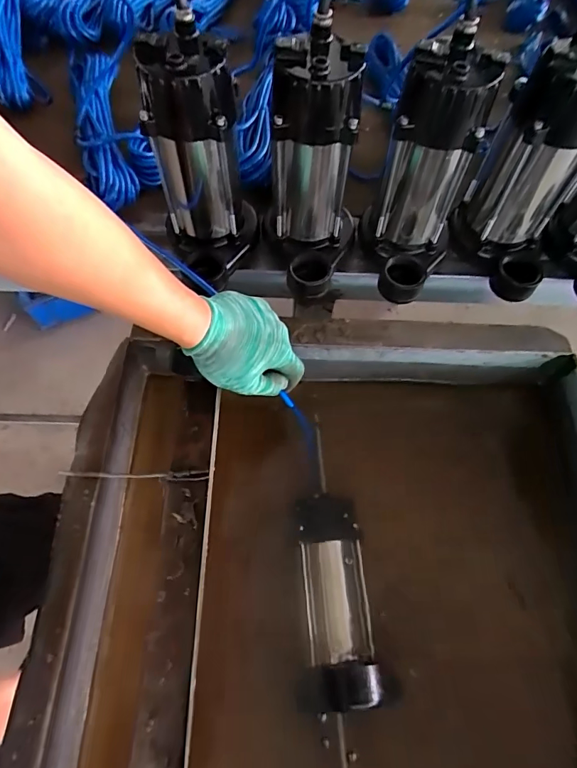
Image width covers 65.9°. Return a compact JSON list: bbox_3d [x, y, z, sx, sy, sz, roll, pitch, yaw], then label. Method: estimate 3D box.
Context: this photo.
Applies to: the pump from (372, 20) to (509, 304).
[{"bbox_3d":[0.148,-0.223,0.496,0.097,0.221,0.146,17,63,7],"label":"pump"}]

